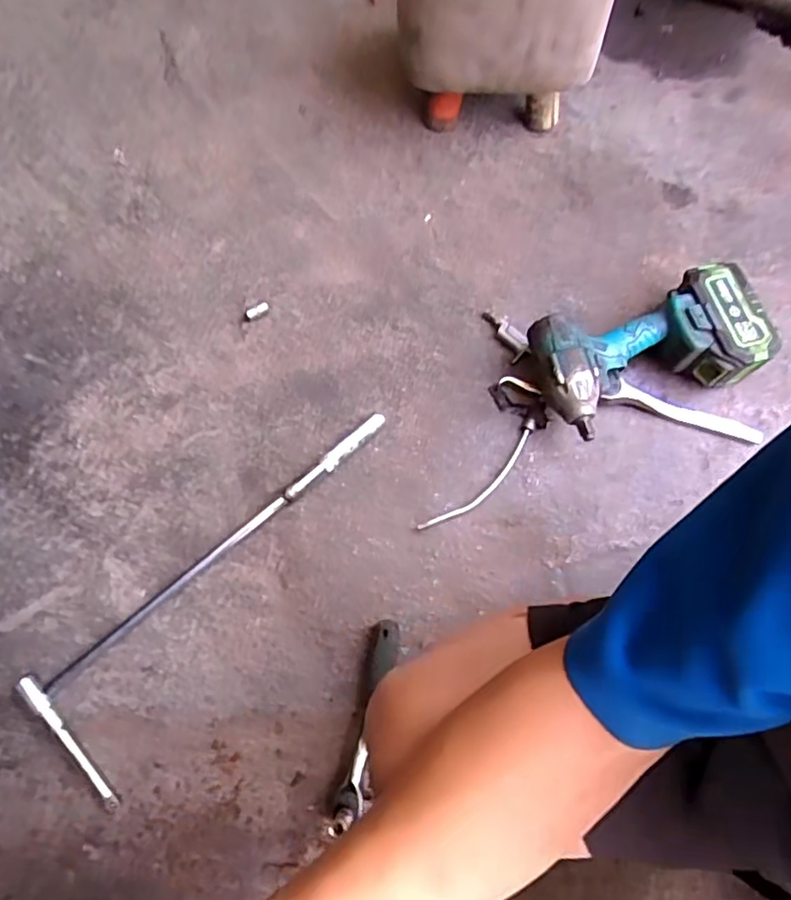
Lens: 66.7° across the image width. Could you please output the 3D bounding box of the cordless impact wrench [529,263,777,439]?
[{"bbox_3d":[0.292,-0.108,0.706,0.260,0.097,0.142,-17,65,-6],"label":"cordless impact wrench"}]

